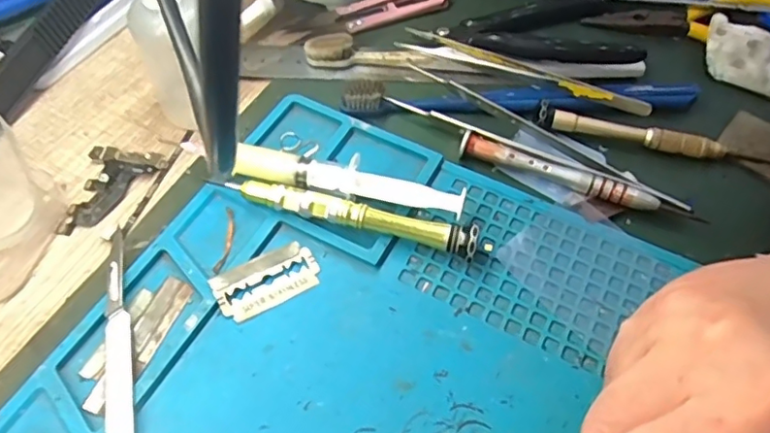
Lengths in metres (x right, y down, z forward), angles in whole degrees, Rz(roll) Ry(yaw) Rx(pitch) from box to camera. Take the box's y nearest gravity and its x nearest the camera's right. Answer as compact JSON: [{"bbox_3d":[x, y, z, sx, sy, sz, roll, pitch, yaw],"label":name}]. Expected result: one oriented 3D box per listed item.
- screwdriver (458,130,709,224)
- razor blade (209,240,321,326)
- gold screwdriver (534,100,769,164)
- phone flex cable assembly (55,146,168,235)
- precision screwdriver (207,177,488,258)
[{"bbox_3d":[0.089,-0.018,0.267,0.110,0.010,0.012,21,58,9],"label":"screwdriver"},{"bbox_3d":[-0.048,0.026,0.235,0.042,0.004,0.023,-25,71,-21],"label":"razor blade"},{"bbox_3d":[0.131,-0.040,0.280,0.113,0.013,0.008,10,57,3],"label":"gold screwdriver"},{"bbox_3d":[-0.126,-0.012,0.264,0.034,0.004,0.047,9,57,2],"label":"phone flex cable assembly"},{"bbox_3d":[-0.016,-0.002,0.247,0.115,0.017,0.016,16,57,7],"label":"precision screwdriver"}]

